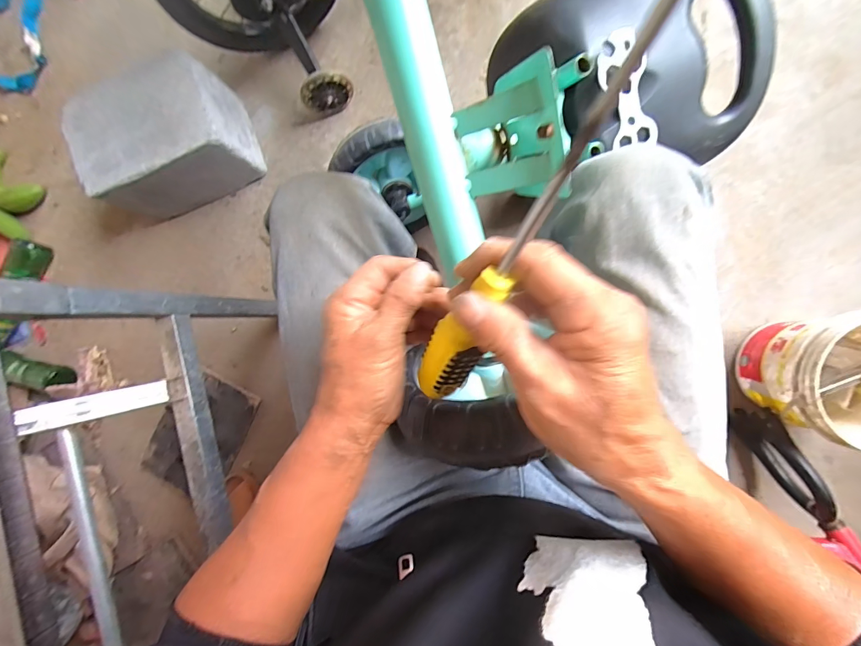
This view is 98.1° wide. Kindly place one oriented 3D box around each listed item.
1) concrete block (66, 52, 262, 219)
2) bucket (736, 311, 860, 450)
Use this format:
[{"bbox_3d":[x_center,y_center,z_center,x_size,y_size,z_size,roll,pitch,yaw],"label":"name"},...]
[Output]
[{"bbox_3d":[-0.523,-0.360,0.766,0.284,0.196,0.193,-15,88,7],"label":"concrete block"},{"bbox_3d":[0.676,0.087,0.624,0.200,0.171,0.204,14,91,7],"label":"bucket"}]

